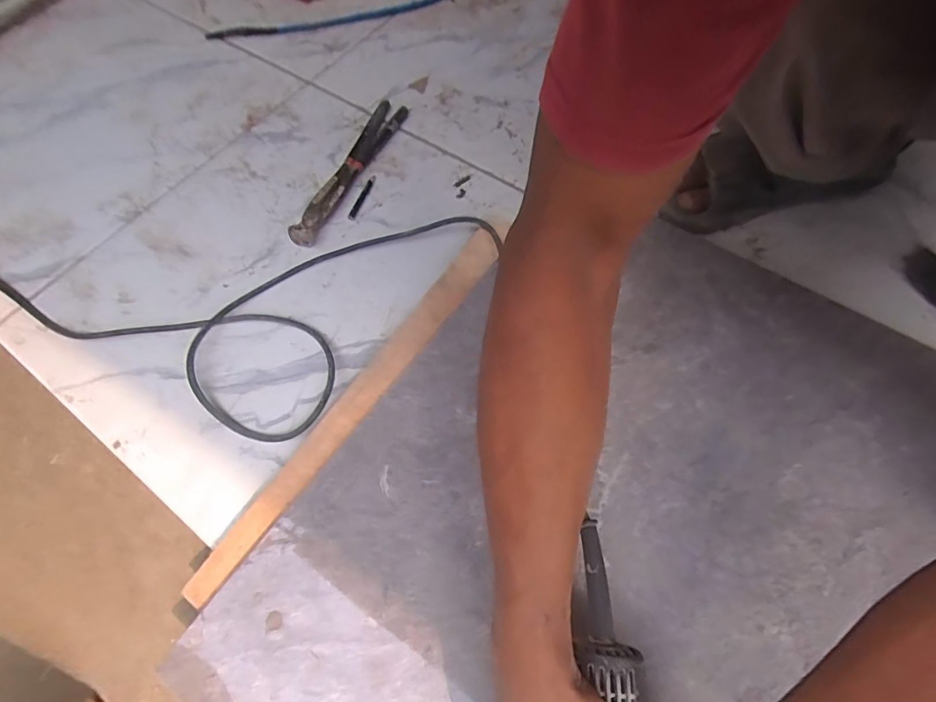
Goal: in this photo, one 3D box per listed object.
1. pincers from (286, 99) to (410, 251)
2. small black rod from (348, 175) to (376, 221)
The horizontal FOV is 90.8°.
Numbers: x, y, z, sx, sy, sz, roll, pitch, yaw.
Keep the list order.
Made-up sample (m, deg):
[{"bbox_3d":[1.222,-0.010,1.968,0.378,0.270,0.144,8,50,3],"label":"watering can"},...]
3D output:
[{"bbox_3d":[-0.150,-0.235,0.585,0.045,0.020,0.259,20,67,11],"label":"pincers"},{"bbox_3d":[-0.129,-0.189,0.568,0.010,0.004,0.070,18,65,11],"label":"small black rod"}]

